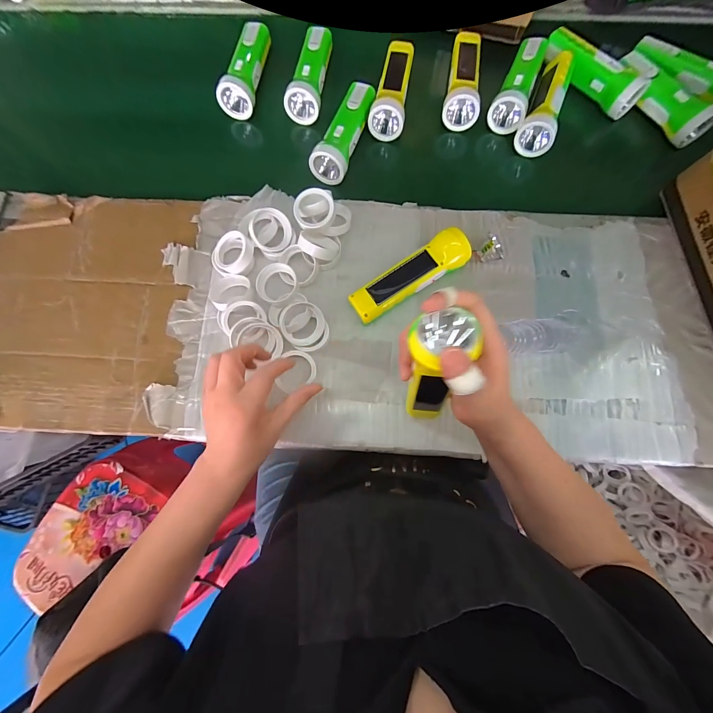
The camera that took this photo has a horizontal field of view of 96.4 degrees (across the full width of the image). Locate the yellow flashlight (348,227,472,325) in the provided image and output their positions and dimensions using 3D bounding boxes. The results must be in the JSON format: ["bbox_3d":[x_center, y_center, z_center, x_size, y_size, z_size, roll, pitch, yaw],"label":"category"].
[{"bbox_3d":[0.068,-0.099,0.409,0.162,0.045,0.048,-34,80,-5],"label":"yellow flashlight"}]

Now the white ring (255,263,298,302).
[{"bbox_3d":[-0.105,-0.096,0.423,0.051,0.024,0.048,0,77,0],"label":"white ring"}]

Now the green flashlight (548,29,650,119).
[{"bbox_3d":[0.332,-0.405,0.449,0.044,0.046,0.151,-41,81,-6],"label":"green flashlight"}]

